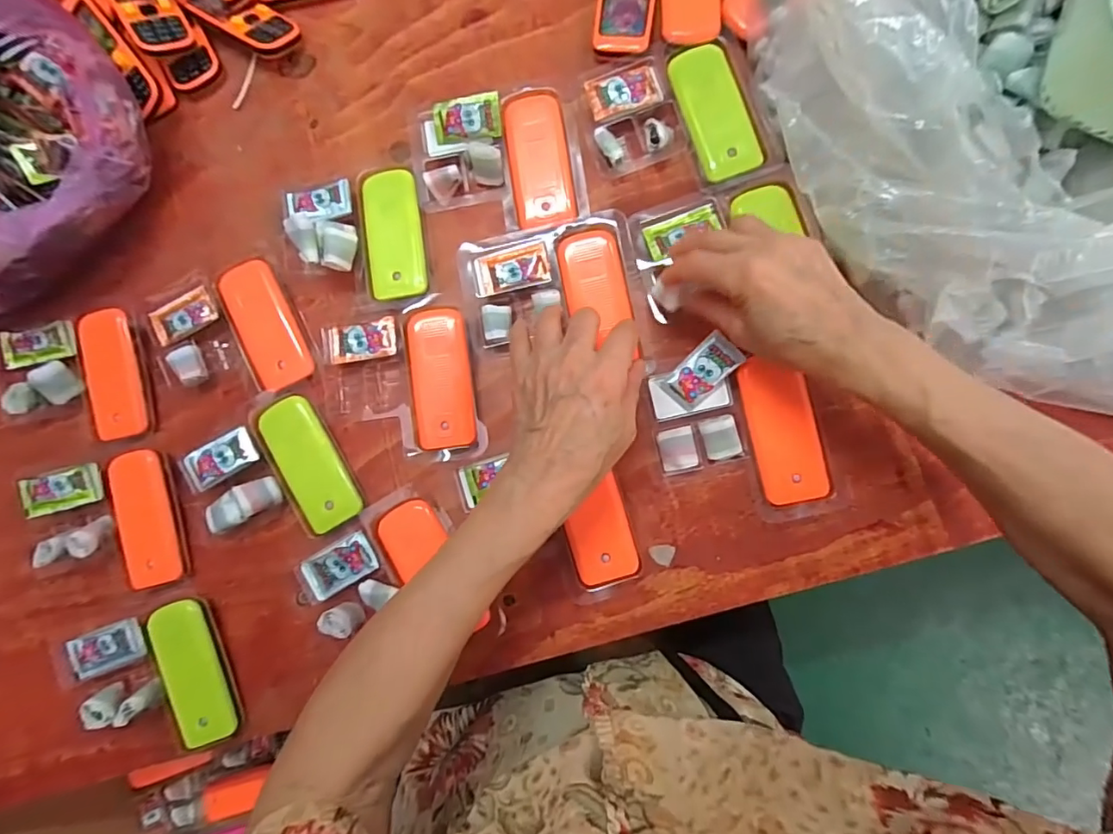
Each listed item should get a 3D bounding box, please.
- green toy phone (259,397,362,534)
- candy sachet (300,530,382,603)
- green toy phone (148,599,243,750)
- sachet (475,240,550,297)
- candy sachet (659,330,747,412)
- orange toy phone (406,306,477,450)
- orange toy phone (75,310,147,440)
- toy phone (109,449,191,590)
[{"bbox_3d":[-0.188,0.035,0.396,0.043,0.017,0.104,-29,85,4],"label":"green toy phone"},{"bbox_3d":[-0.159,0.109,0.380,0.056,0.011,0.031,-30,85,4],"label":"candy sachet"},{"bbox_3d":[-0.269,0.189,0.390,0.043,0.021,0.103,-20,86,5],"label":"green toy phone"},{"bbox_3d":[-0.033,-0.111,0.392,0.054,0.010,0.031,-12,87,5],"label":"sachet"},{"bbox_3d":[0.103,-0.032,0.365,0.053,0.011,0.029,-44,84,3],"label":"candy sachet"},{"bbox_3d":[-0.087,-0.030,0.391,0.044,0.008,0.105,-8,87,5],"label":"orange toy phone"},{"bbox_3d":[-0.356,-0.033,0.415,0.043,0.006,0.103,-15,86,5],"label":"orange toy phone"},{"bbox_3d":[-0.316,0.078,0.402,0.042,0.014,0.103,-13,87,5],"label":"toy phone"}]

